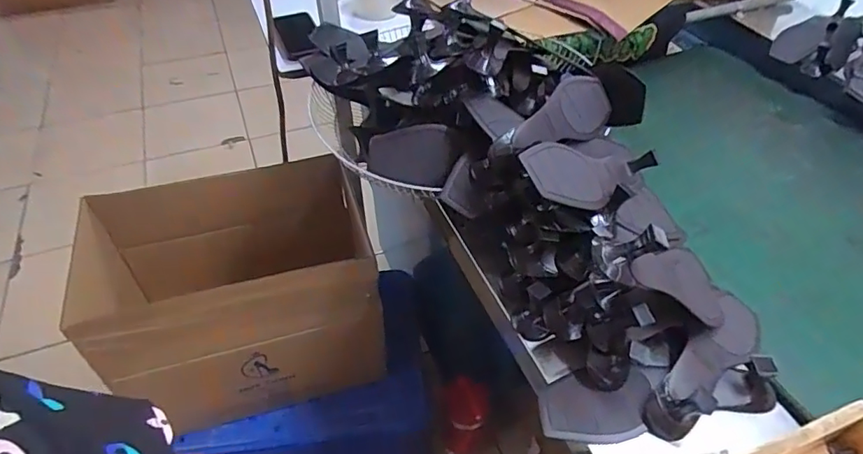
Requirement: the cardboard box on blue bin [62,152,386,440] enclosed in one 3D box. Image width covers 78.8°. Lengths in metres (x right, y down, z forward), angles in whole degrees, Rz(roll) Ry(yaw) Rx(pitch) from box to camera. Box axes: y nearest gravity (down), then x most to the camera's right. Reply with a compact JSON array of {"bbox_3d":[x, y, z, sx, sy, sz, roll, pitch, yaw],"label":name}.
[{"bbox_3d":[-0.356,0.122,0.981,0.491,0.332,0.312,-8,46,-8],"label":"cardboard box on blue bin"}]

